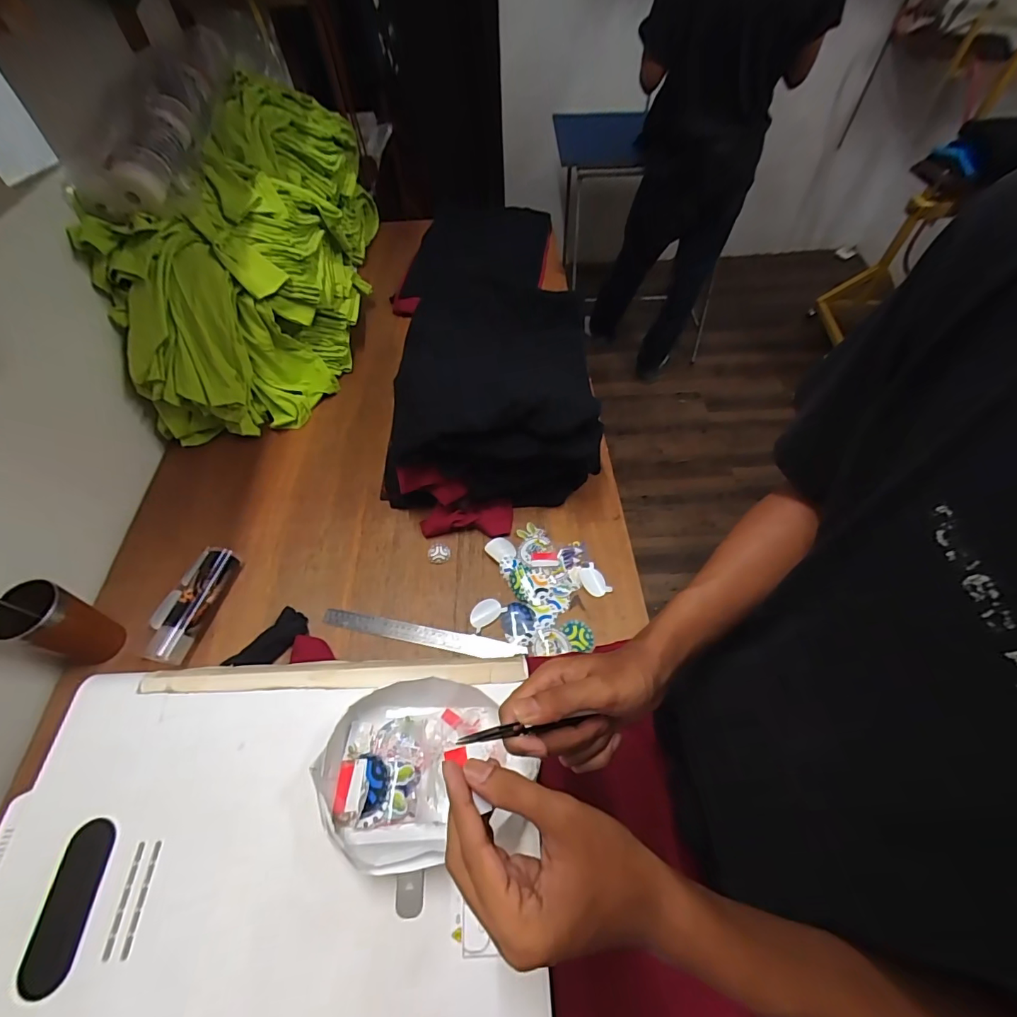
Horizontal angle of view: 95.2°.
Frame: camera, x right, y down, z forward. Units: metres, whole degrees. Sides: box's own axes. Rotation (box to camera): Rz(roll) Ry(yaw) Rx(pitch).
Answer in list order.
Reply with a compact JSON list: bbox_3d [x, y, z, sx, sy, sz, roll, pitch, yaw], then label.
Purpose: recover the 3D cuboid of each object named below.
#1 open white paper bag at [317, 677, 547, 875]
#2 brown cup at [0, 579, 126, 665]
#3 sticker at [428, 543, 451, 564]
[{"bbox_3d":[-0.087,0.247,0.453,0.178,0.050,0.156,-18,57,-9],"label":"open white paper bag"},{"bbox_3d":[-0.625,0.172,0.664,0.086,0.149,0.077,15,58,12],"label":"brown cup"},{"bbox_3d":[-0.120,0.078,0.803,0.040,0.004,0.037,-1,56,2],"label":"sticker"}]

